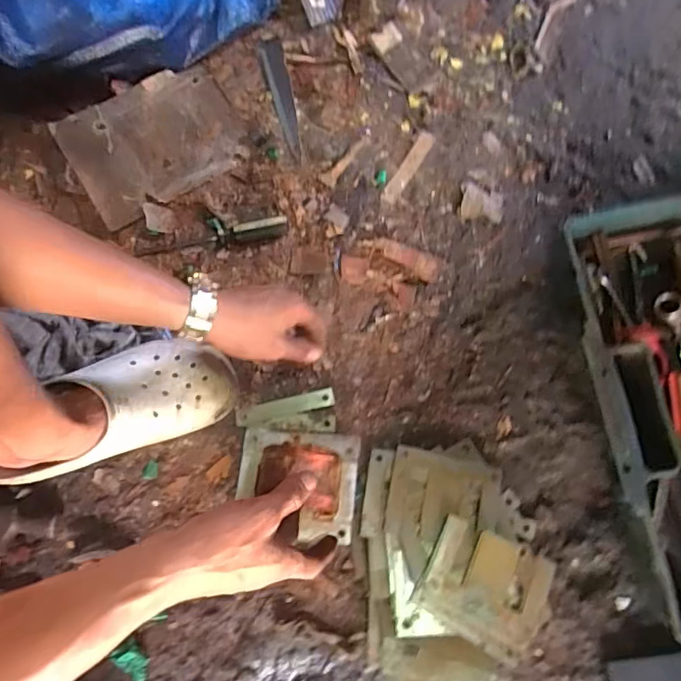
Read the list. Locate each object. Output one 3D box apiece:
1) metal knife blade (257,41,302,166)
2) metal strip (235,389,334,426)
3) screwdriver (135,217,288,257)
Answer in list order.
[{"bbox_3d":[-0.077,-0.314,0.668,0.029,0.004,0.181,-12,79,-1],"label":"metal knife blade"},{"bbox_3d":[-0.064,0.078,0.586,0.113,0.004,0.020,-13,77,-2],"label":"metal strip"},{"bbox_3d":[-0.155,-0.133,0.618,0.178,0.022,0.033,-5,77,0],"label":"screwdriver"}]

